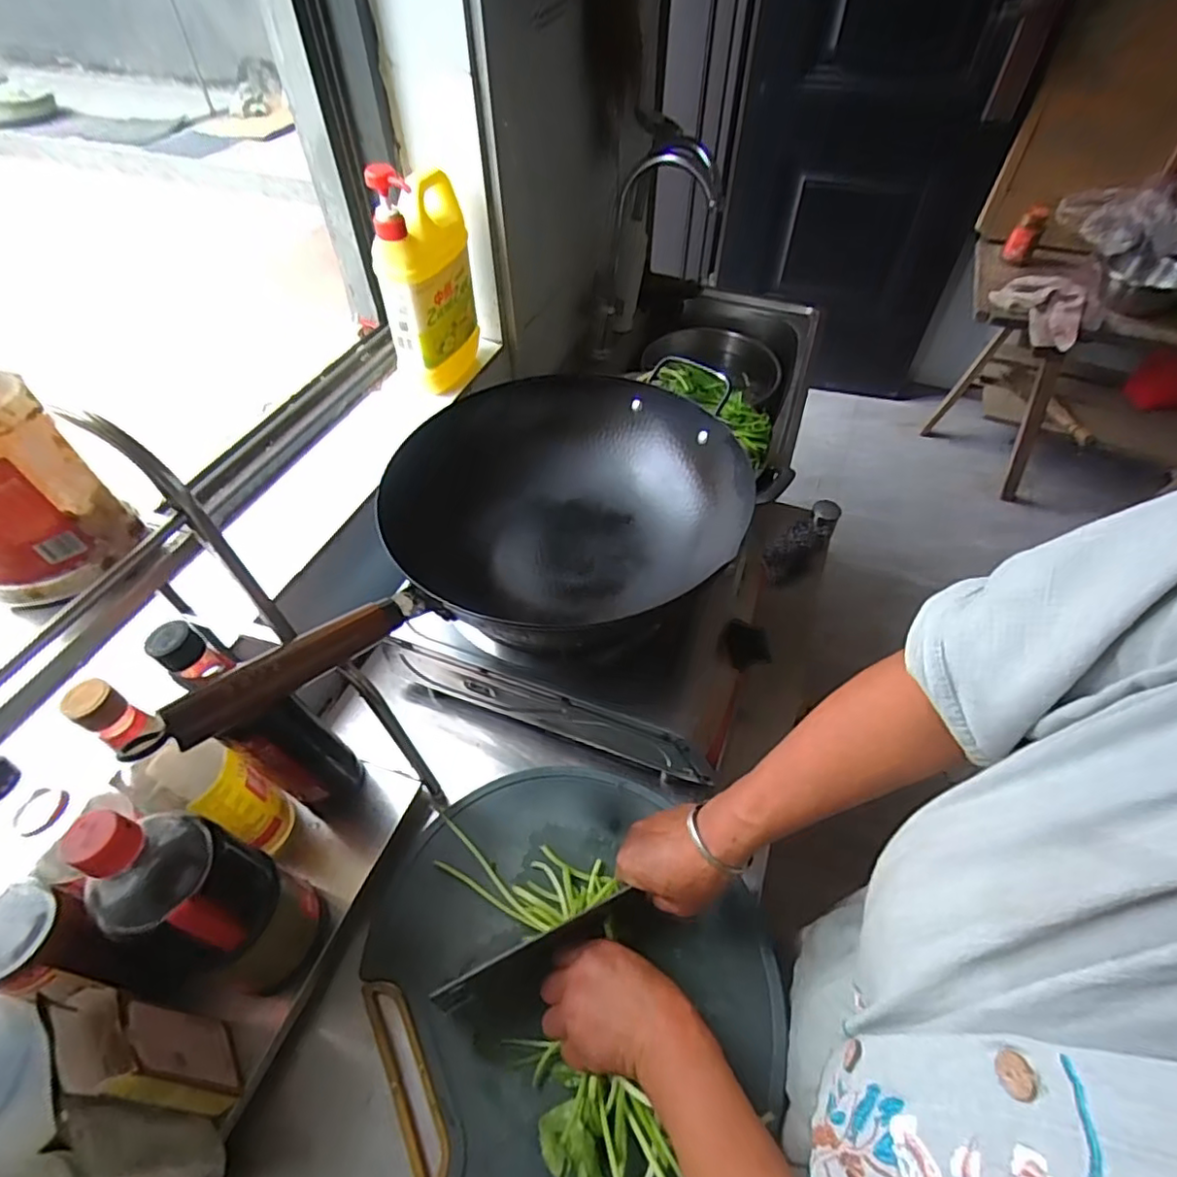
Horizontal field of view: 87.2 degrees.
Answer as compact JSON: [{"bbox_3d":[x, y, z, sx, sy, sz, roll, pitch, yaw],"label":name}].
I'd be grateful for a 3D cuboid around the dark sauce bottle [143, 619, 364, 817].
[{"bbox_3d":[-0.260,0.119,0.512,0.072,0.253,0.057,-12,51,-10],"label":"dark sauce bottle"}]

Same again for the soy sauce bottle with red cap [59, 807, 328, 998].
[{"bbox_3d":[-0.268,0.221,0.441,0.083,0.214,0.078,18,53,14],"label":"soy sauce bottle with red cap"}]

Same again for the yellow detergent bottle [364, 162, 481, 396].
[{"bbox_3d":[-0.191,-0.365,0.751,0.064,0.257,0.132,18,53,14],"label":"yellow detergent bottle"}]

